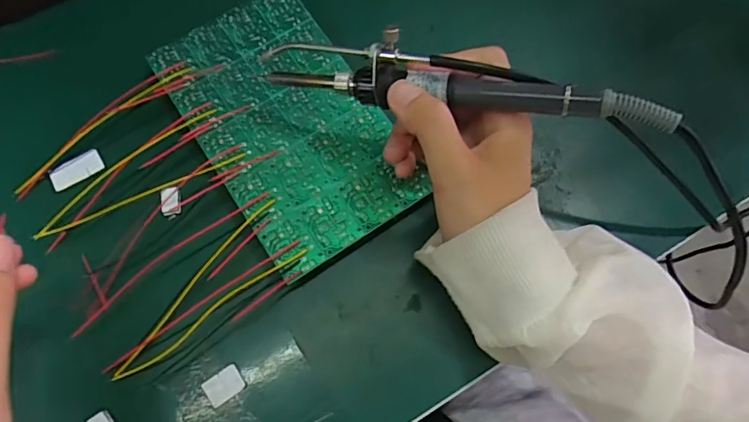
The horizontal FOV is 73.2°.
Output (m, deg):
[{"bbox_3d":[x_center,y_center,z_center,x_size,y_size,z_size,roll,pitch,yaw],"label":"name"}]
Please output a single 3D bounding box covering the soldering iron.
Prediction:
[{"bbox_3d":[0.036,-0.061,0.238,0.192,0.027,0.025,13,71,14],"label":"soldering iron"}]

